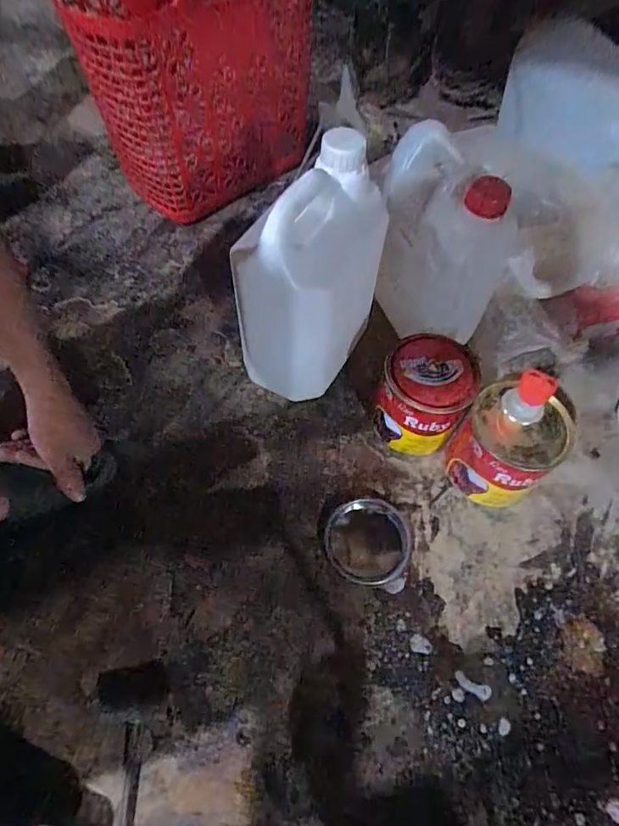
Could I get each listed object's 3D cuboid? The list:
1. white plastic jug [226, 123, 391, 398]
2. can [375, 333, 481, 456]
[{"bbox_3d":[-0.001,-0.151,0.595,0.153,0.297,0.149,10,58,3],"label":"white plastic jug"},{"bbox_3d":[0.141,-0.019,0.615,0.105,0.130,0.100,1,58,-2],"label":"can"}]

